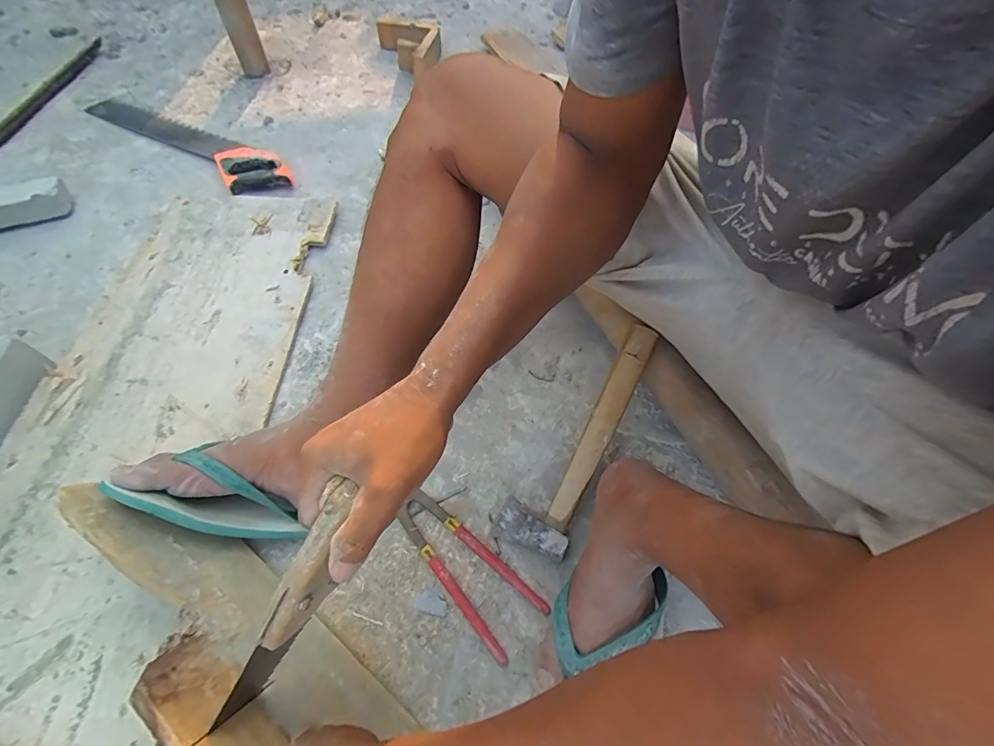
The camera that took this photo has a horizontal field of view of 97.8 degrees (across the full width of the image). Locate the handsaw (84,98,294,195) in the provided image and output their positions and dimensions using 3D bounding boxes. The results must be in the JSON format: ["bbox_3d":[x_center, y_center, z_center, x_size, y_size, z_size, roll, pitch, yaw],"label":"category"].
[{"bbox_3d":[-0.638,-0.486,0.894,0.538,0.022,0.117,30,61,14],"label":"handsaw"}]

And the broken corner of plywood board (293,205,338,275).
[{"bbox_3d":[-0.315,-0.244,0.769,0.031,0.010,0.181,16,58,5],"label":"broken corner of plywood board"}]

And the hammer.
[{"bbox_3d":[0.112,0.078,0.541,0.084,0.045,0.309,30,83,14],"label":"hammer"}]

